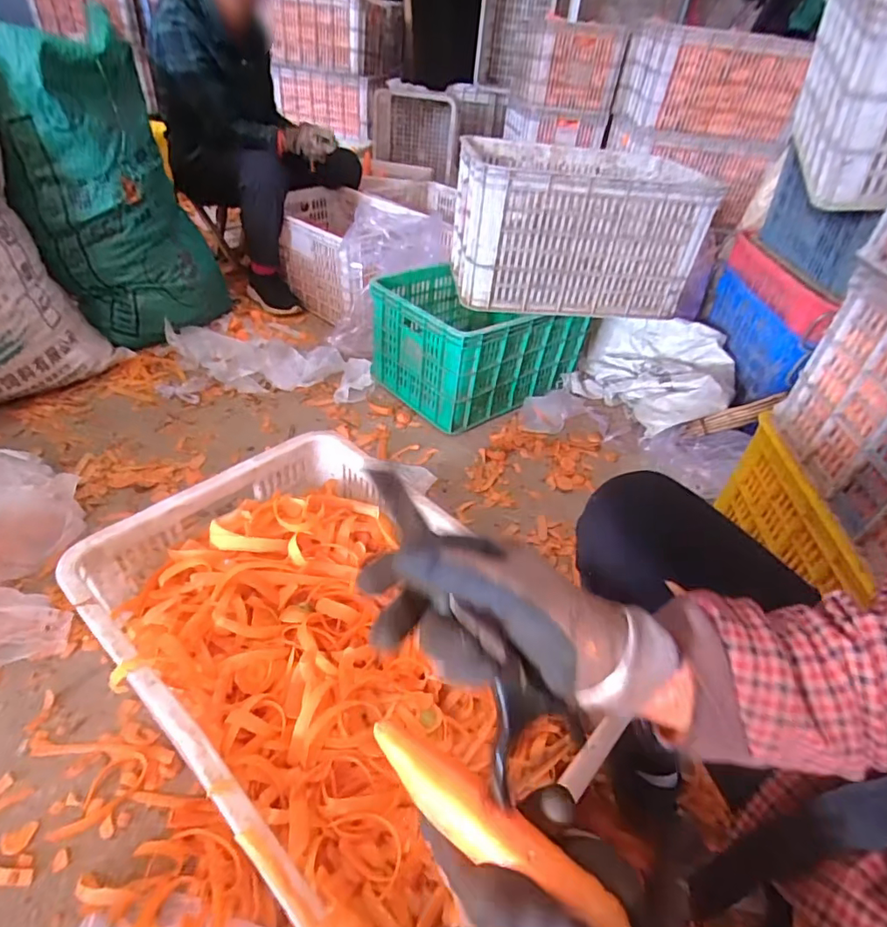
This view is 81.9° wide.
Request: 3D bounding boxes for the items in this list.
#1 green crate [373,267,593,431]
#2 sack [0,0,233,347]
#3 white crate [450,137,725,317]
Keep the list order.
[{"bbox_3d":[0.079,-0.330,1.319,0.450,0.248,0.370,-24,49,-31],"label":"green crate"},{"bbox_3d":[-0.768,-0.636,1.214,0.367,0.596,0.287,-12,44,-21],"label":"sack"},{"bbox_3d":[0.284,-0.557,1.195,0.483,0.267,0.355,1,41,-6],"label":"white crate"}]

